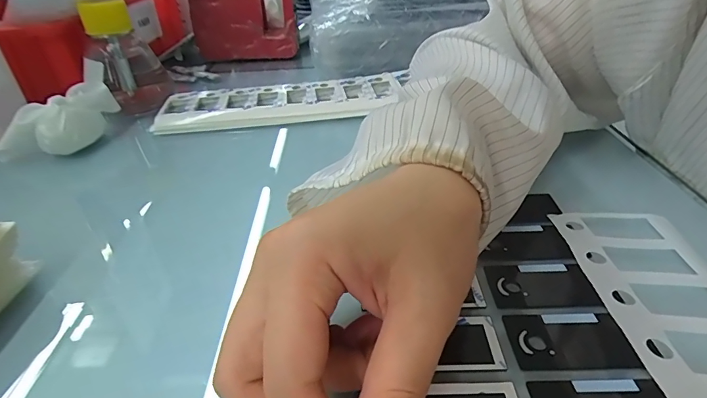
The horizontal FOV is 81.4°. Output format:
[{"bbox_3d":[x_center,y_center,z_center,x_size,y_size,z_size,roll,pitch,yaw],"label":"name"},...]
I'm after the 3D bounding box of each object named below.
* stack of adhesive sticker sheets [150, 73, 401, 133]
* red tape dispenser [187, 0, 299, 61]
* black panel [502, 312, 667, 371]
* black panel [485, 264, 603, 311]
[{"bbox_3d":[-0.071,-0.093,0.403,0.228,0.015,0.068,-6,34,-5],"label":"stack of adhesive sticker sheets"},{"bbox_3d":[-0.141,-0.224,0.534,0.131,0.077,0.039,-5,34,-4],"label":"red tape dispenser"},{"bbox_3d":[0.095,0.061,0.179,0.050,0.004,0.027,-1,36,2],"label":"black panel"},{"bbox_3d":[0.093,0.043,0.205,0.049,0.004,0.029,-2,34,1],"label":"black panel"}]

